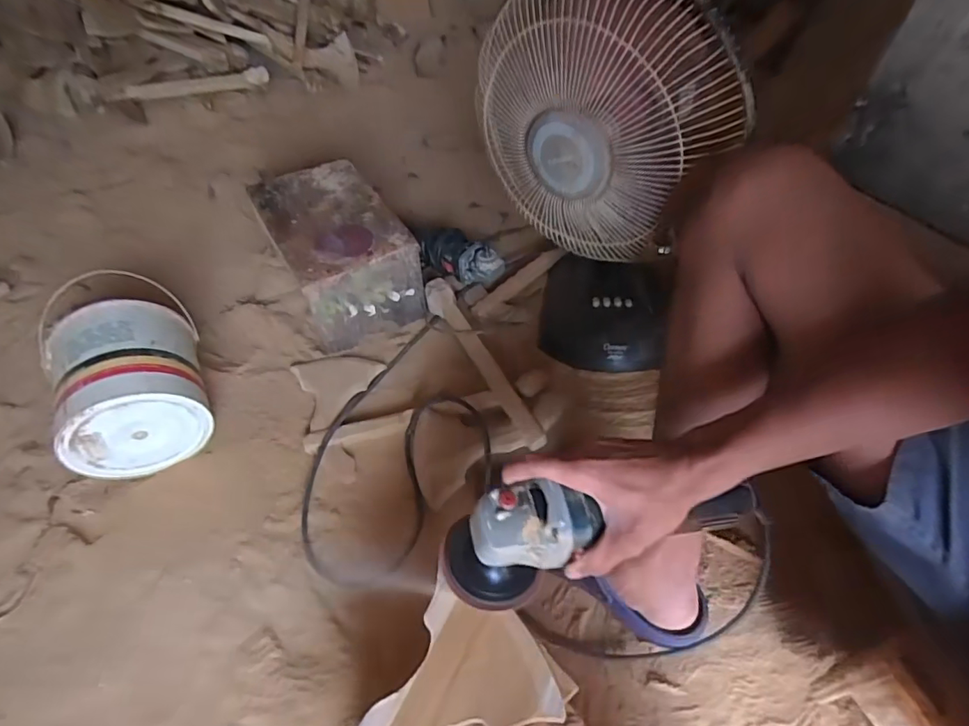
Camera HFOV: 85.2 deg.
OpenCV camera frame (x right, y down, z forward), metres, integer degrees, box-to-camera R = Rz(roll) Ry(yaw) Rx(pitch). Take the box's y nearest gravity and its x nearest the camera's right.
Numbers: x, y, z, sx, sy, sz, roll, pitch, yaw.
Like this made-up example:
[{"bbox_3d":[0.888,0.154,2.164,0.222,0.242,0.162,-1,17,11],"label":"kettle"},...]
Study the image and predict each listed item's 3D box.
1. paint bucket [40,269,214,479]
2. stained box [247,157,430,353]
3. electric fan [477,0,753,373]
[{"bbox_3d":[-0.502,0.039,0.756,0.178,0.184,0.175,-20,52,-18],"label":"paint bucket"},{"bbox_3d":[-0.260,-0.189,0.949,0.195,0.188,0.286,-26,54,-22],"label":"stained box"},{"bbox_3d":[0.157,-0.242,0.737,0.321,0.530,0.233,22,54,15],"label":"electric fan"}]

